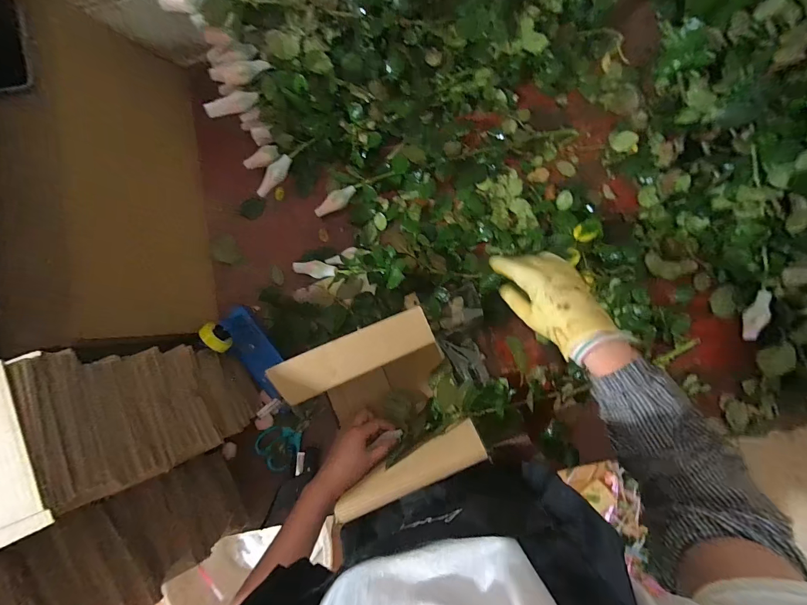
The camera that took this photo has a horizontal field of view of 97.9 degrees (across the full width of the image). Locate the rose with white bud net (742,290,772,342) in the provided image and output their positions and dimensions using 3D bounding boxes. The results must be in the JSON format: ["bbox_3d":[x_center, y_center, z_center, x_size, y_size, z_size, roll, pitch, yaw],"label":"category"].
[{"bbox_3d":[0.602,0.022,0.598,0.025,0.023,0.088,8,104,4],"label":"rose with white bud net"}]

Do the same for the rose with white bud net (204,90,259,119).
[{"bbox_3d":[-0.297,-0.345,0.610,0.089,0.028,0.025,-28,84,-16],"label":"rose with white bud net"}]

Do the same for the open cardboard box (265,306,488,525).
[{"bbox_3d":[-0.025,0.144,0.529,0.212,0.199,0.203,-24,84,1],"label":"open cardboard box"}]

